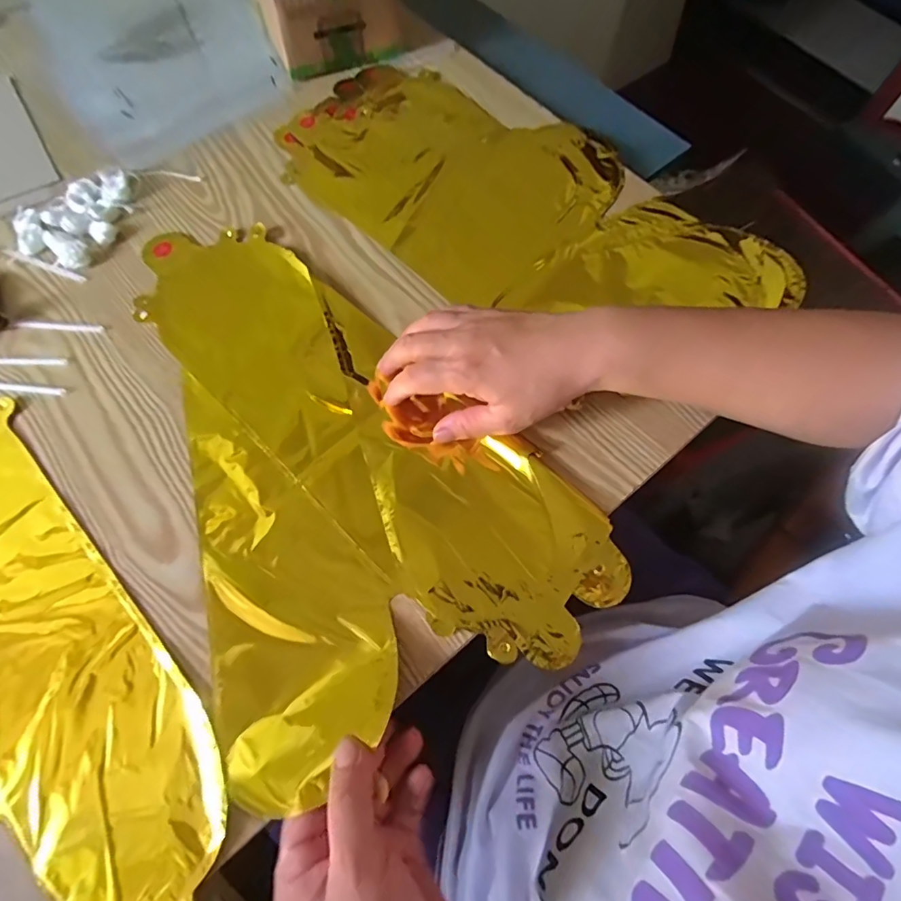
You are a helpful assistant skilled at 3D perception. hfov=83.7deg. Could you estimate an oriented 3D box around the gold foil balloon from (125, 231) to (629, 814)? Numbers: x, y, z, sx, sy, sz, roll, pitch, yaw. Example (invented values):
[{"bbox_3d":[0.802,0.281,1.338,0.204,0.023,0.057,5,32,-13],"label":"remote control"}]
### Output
[{"bbox_3d":[-0.076,-0.025,0.358,0.247,0.029,0.401,-22,69,-10],"label":"gold foil balloon"}]

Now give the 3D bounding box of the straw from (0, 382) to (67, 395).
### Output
[{"bbox_3d":[-0.325,-0.047,0.372,0.076,0.004,0.006,3,67,1],"label":"straw"}]

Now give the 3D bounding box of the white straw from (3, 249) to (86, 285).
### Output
[{"bbox_3d":[-0.335,-0.153,0.414,0.079,0.004,0.006,21,69,8],"label":"white straw"}]

